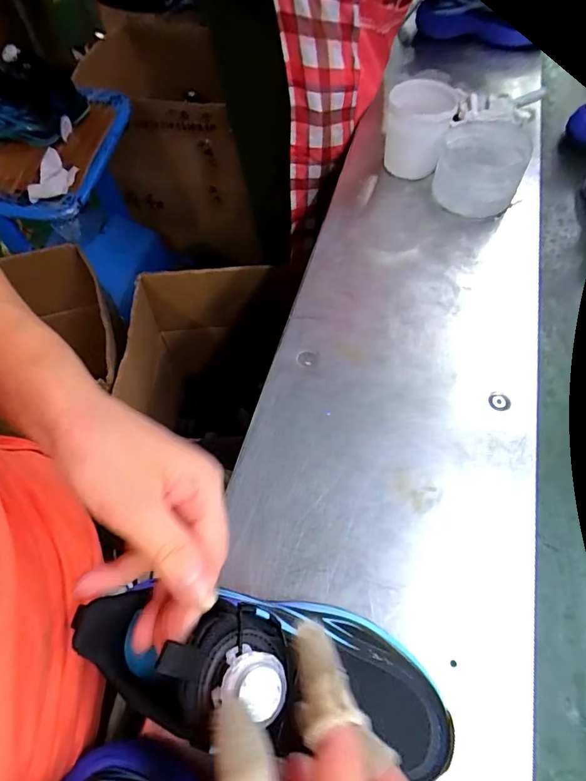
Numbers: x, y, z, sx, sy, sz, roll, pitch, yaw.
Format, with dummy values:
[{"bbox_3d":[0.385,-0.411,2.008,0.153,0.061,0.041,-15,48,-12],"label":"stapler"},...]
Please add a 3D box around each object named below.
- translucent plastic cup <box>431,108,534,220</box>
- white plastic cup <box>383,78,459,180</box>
[{"bbox_3d":[0.213,-0.257,0.515,0.091,0.065,0.109,17,61,12],"label":"translucent plastic cup"},{"bbox_3d":[0.145,-0.318,0.532,0.070,0.088,0.074,9,60,8],"label":"white plastic cup"}]

